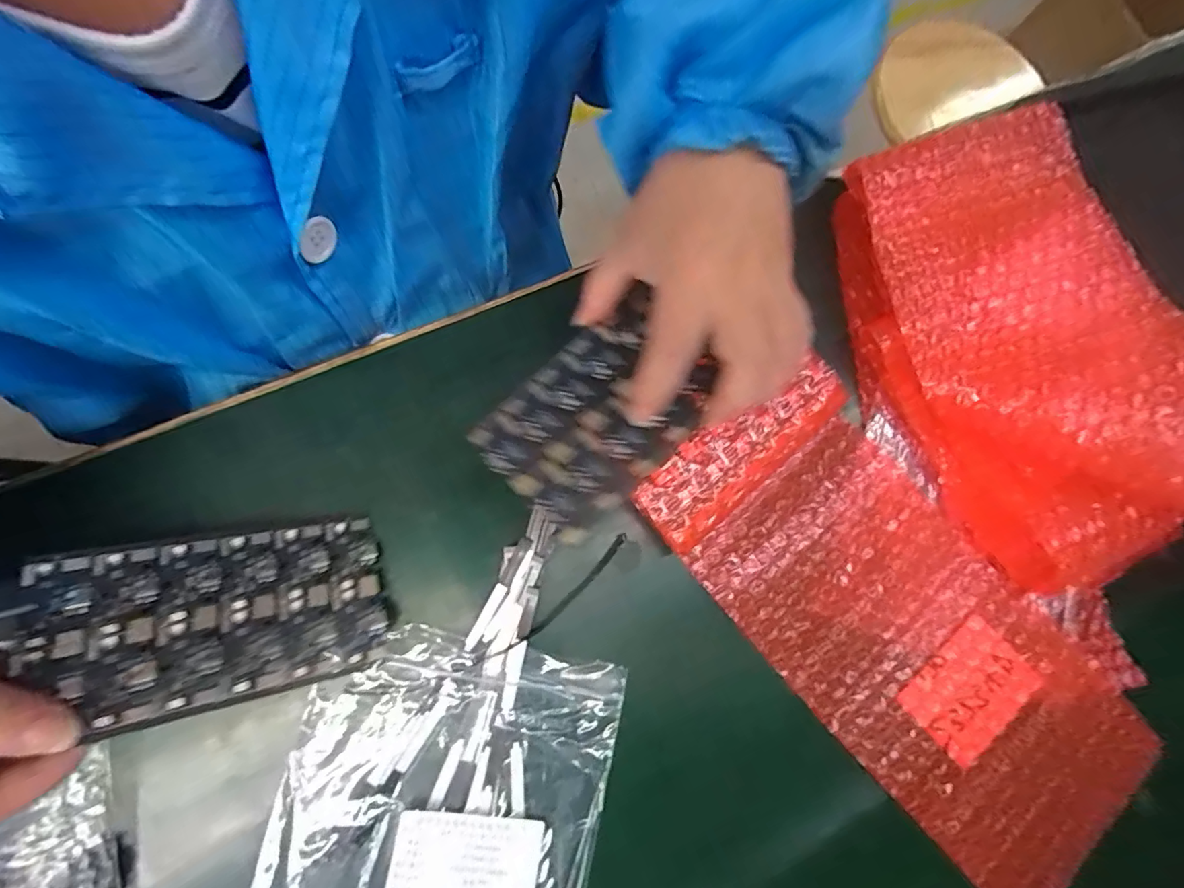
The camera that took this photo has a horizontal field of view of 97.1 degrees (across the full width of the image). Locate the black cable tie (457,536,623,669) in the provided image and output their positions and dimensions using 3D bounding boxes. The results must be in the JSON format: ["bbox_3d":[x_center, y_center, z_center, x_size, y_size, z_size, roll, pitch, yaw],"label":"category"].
[{"bbox_3d":[-0.022,0.089,0.285,0.113,0.008,0.013,-36,81,-20],"label":"black cable tie"}]

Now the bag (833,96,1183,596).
[{"bbox_3d":[0.263,-0.064,0.303,0.158,0.073,0.291,-12,80,-10],"label":"bag"}]

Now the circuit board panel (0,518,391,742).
[{"bbox_3d":[-0.170,0.078,0.236,0.139,0.004,0.077,-4,62,-29],"label":"circuit board panel"}]

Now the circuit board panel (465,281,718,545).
[{"bbox_3d":[0.002,-0.016,0.252,0.108,0.009,0.077,-43,72,-6],"label":"circuit board panel"}]

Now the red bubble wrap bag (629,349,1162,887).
[{"bbox_3d":[0.179,0.107,0.303,0.139,0.023,0.318,-41,88,-10],"label":"red bubble wrap bag"}]

